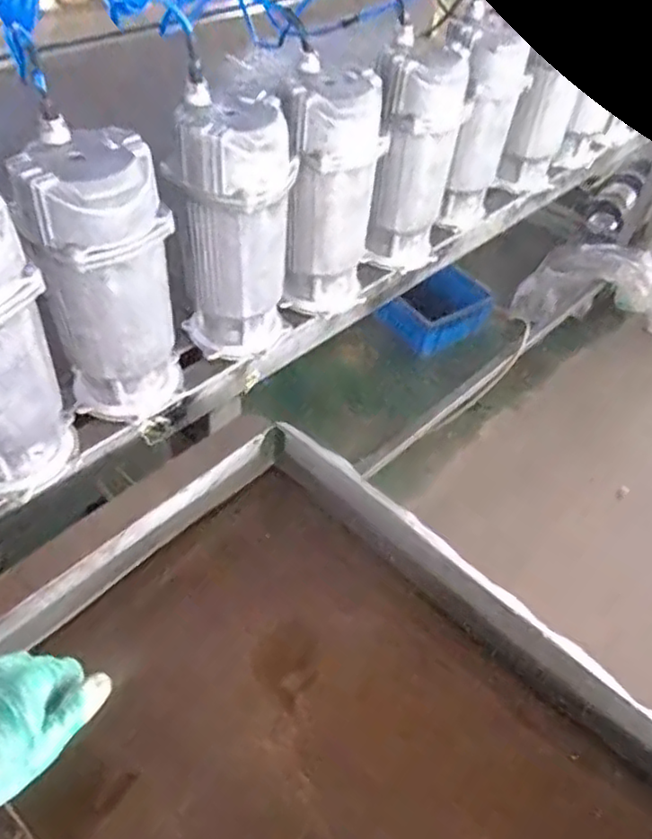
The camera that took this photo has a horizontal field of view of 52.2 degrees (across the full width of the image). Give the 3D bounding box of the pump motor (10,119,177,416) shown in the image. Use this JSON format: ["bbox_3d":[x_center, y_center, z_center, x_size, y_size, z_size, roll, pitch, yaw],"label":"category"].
[{"bbox_3d":[-0.228,-0.136,0.701,0.127,0.286,0.107,-20,53,-22],"label":"pump motor"}]

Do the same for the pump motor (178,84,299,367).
[{"bbox_3d":[-0.107,-0.217,0.790,0.119,0.287,0.119,10,48,3],"label":"pump motor"}]

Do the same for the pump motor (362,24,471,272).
[{"bbox_3d":[0.119,-0.360,0.950,0.124,0.290,0.127,6,48,-1],"label":"pump motor"}]

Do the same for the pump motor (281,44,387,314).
[{"bbox_3d":[0.002,-0.283,0.864,0.119,0.289,0.111,3,48,-4],"label":"pump motor"}]

